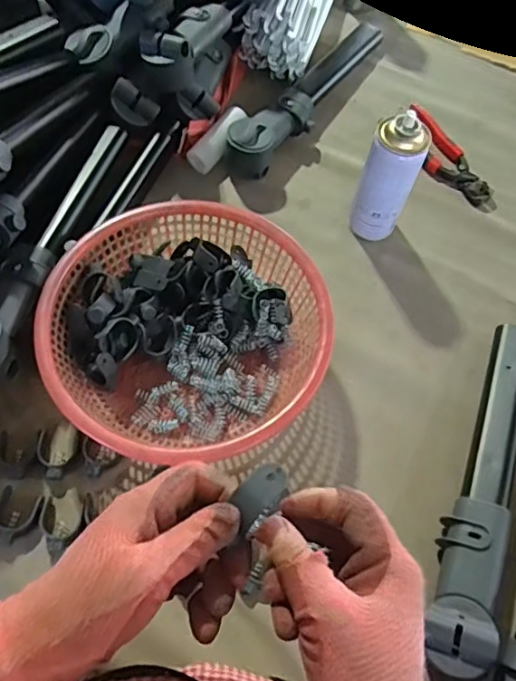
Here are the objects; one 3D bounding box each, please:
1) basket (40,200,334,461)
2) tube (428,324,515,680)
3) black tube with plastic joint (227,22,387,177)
[{"bbox_3d":[-0.074,-0.010,0.621,0.286,0.114,0.273,1,62,-1],"label":"basket"},{"bbox_3d":[0.246,0.139,0.581,0.062,0.067,0.389,21,64,9],"label":"tube"},{"bbox_3d":[0.082,-0.377,0.842,0.070,0.064,0.377,33,66,15],"label":"black tube with plastic joint"}]

